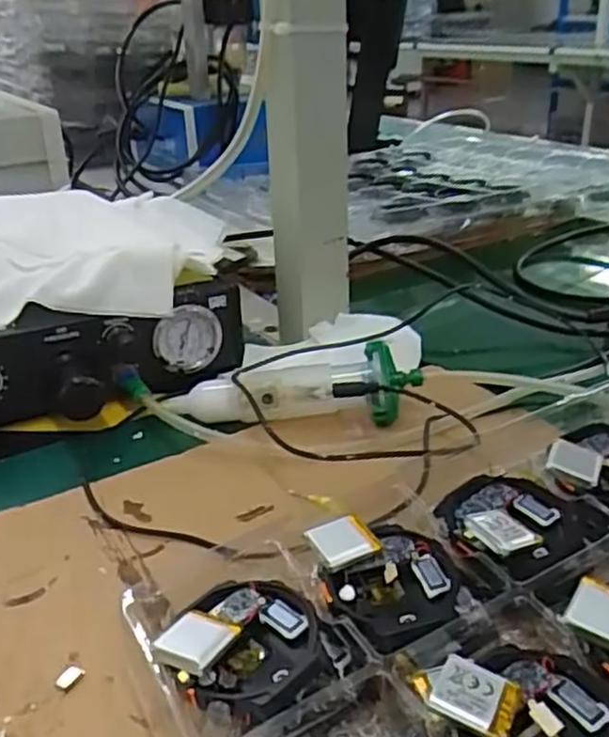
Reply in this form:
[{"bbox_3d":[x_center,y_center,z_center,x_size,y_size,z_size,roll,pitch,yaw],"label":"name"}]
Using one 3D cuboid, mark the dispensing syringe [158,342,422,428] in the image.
[{"bbox_3d":[-0.008,0.014,0.429,0.145,0.027,0.036,-4,27,-3],"label":"dispensing syringe"}]

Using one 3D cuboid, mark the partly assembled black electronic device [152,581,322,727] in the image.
[{"bbox_3d":[-0.019,0.092,0.243,0.047,0.015,0.048,8,26,-4],"label":"partly assembled black electronic device"}]

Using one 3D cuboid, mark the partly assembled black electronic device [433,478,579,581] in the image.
[{"bbox_3d":[0.080,0.058,0.291,0.054,0.011,0.053,-2,27,1],"label":"partly assembled black electronic device"}]

